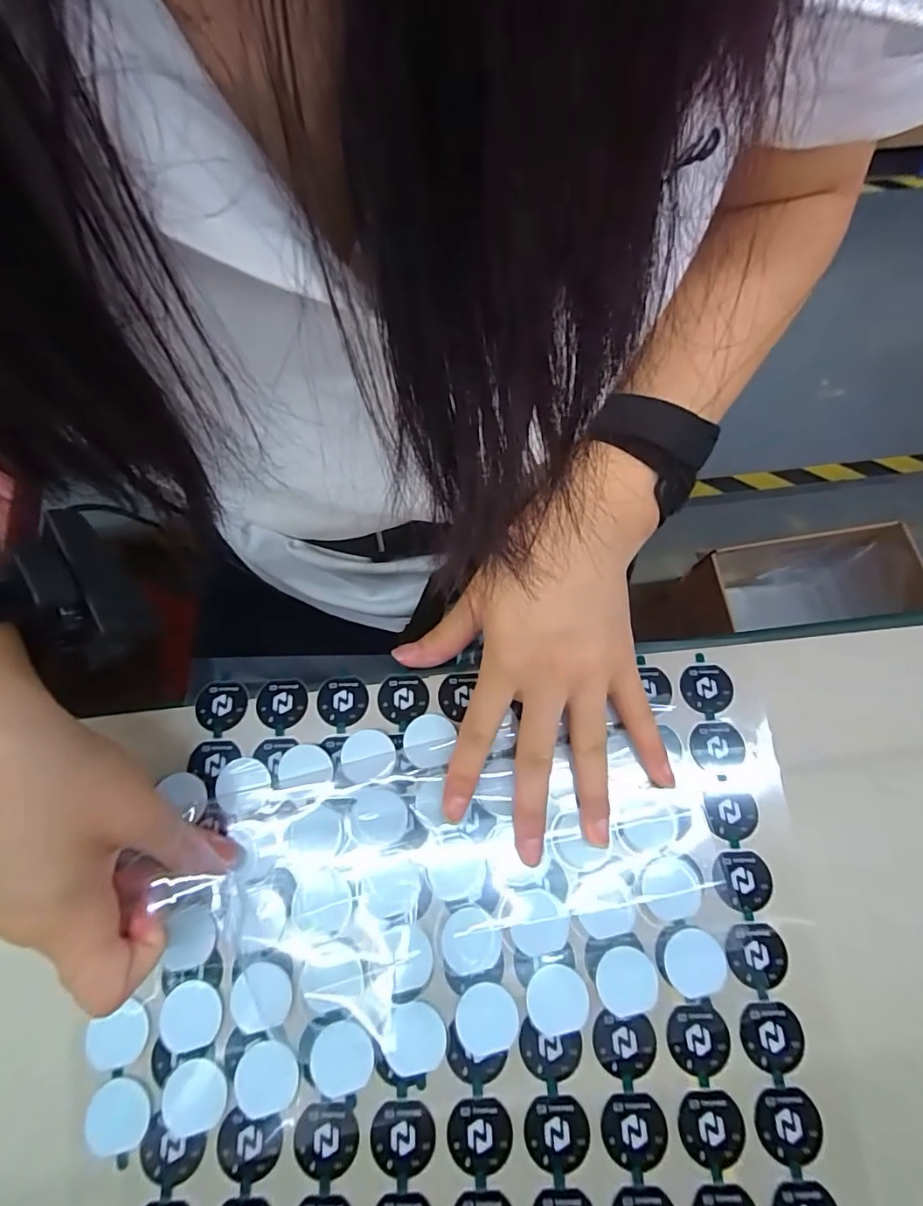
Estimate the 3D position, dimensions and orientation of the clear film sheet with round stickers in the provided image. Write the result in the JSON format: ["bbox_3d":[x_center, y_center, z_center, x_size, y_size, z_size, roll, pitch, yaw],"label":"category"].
[{"bbox_3d":[-0.006,0.116,0.216,0.290,0.017,0.136,-12,72,-3],"label":"clear film sheet with round stickers"}]

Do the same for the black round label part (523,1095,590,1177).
[{"bbox_3d":[0.036,0.200,0.194,0.024,0.004,0.024,0,71,1],"label":"black round label part"}]

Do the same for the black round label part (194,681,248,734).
[{"bbox_3d":[-0.115,0.049,0.247,0.024,0.004,0.023,0,71,1],"label":"black round label part"}]

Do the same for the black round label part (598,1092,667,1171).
[{"bbox_3d":[0.065,0.199,0.195,0.023,0.004,0.023,0,71,1],"label":"black round label part"}]

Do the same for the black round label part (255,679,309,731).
[{"bbox_3d":[-0.086,0.048,0.246,0.024,0.004,0.023,0,71,1],"label":"black round label part"}]

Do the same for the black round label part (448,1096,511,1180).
[{"bbox_3d":[0.007,0.201,0.195,0.024,0.004,0.023,0,71,1],"label":"black round label part"}]

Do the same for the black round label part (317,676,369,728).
[{"bbox_3d":[-0.057,0.047,0.246,0.024,0.004,0.023,0,71,1],"label":"black round label part"}]

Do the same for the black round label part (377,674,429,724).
[{"bbox_3d":[-0.028,0.045,0.246,0.023,0.004,0.022,0,71,1],"label":"black round label part"}]

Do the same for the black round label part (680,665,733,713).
[{"bbox_3d":[0.117,0.041,0.246,0.024,0.004,0.022,-1,69,1],"label":"black round label part"}]

